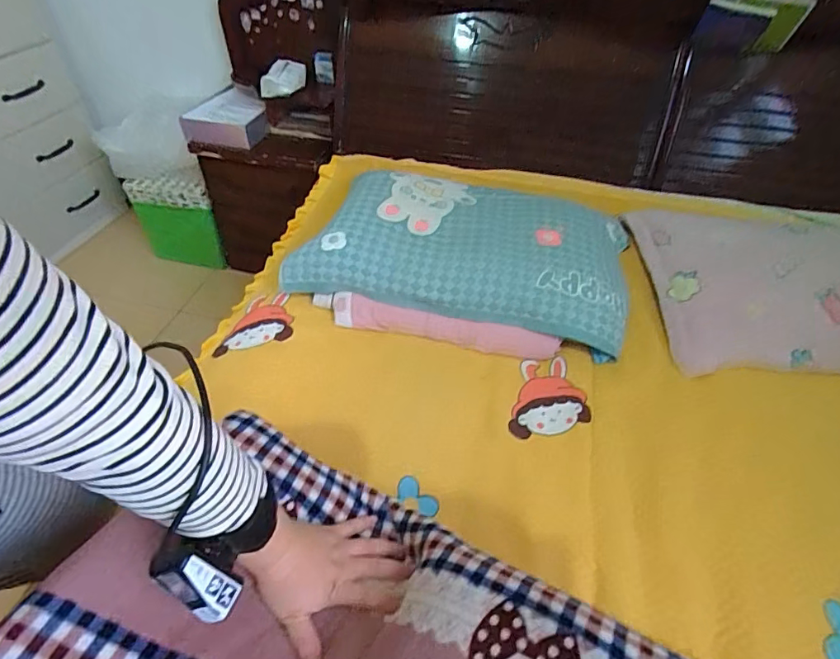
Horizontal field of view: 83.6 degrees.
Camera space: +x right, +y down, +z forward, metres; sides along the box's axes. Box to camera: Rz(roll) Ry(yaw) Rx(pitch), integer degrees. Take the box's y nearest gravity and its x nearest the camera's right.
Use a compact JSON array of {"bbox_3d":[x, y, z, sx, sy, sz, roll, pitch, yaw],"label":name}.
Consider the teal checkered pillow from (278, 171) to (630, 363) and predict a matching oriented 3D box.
[{"bbox_3d":[0.094,-0.171,1.027,0.687,0.136,0.374,12,46,6],"label":"teal checkered pillow"}]

